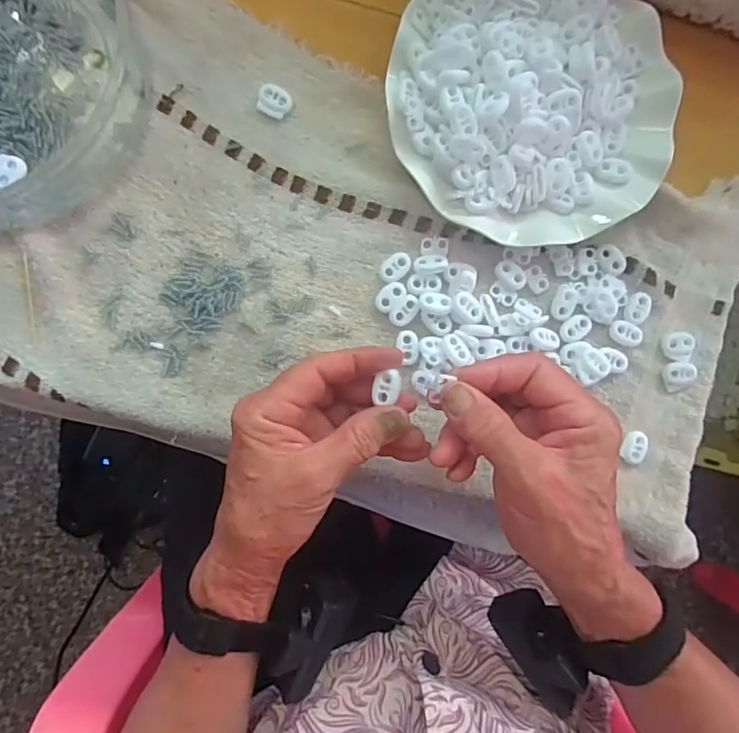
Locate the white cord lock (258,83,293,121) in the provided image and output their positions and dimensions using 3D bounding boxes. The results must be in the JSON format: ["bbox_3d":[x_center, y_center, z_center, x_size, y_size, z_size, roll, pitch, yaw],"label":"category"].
[{"bbox_3d":[-0.061,-0.171,0.338,0.021,0.006,0.018,17,90,-3],"label":"white cord lock"}]

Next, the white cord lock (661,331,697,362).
[{"bbox_3d":[0.213,-0.013,0.360,0.023,0.006,0.021,-2,91,-3],"label":"white cord lock"}]

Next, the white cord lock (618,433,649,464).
[{"bbox_3d":[0.182,0.056,0.357,0.018,0.004,0.022,23,90,-3],"label":"white cord lock"}]

